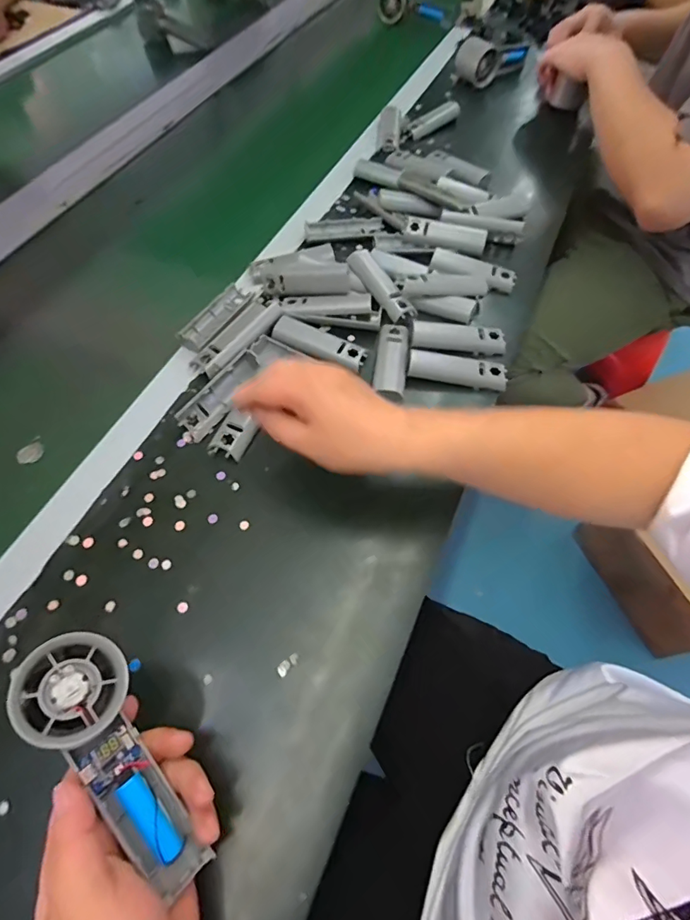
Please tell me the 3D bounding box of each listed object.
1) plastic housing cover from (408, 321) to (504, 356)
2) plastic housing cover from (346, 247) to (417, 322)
[{"bbox_3d":[0.124,-0.134,0.509,0.101,0.027,0.024,0,60,-1],"label":"plastic housing cover"},{"bbox_3d":[0.039,-0.203,0.539,0.031,0.019,0.112,-26,64,-15],"label":"plastic housing cover"}]

